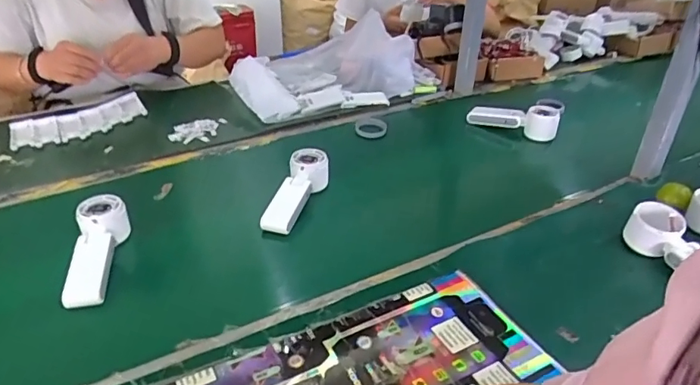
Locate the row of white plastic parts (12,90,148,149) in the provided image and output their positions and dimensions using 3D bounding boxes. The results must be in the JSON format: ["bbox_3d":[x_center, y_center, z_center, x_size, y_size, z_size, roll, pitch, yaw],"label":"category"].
[{"bbox_3d":[-0.530,-0.141,0.981,0.235,0.026,0.128,-19,37,-27],"label":"row of white plastic parts"}]

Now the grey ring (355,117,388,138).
[{"bbox_3d":[0.040,-0.124,0.965,0.061,0.011,0.069,-2,33,-4],"label":"grey ring"}]

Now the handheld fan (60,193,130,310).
[{"bbox_3d":[-0.316,0.067,0.629,0.059,0.047,0.164,-9,33,-13],"label":"handheld fan"}]

